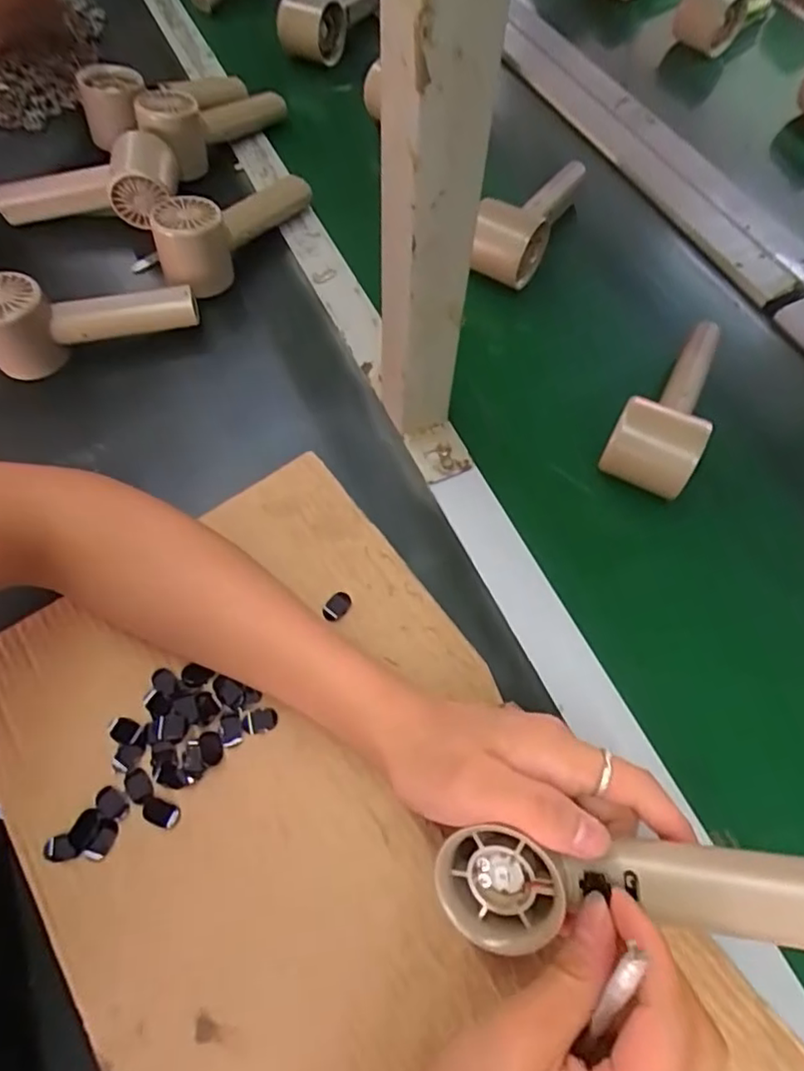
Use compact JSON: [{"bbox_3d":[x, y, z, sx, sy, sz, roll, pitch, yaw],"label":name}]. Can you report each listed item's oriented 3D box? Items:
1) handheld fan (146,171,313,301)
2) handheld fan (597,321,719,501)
[{"bbox_3d":[-0.153,-0.284,0.564,0.060,0.076,0.163,30,67,14],"label":"handheld fan"},{"bbox_3d":[0.203,-0.101,0.455,0.058,0.061,0.153,27,66,13],"label":"handheld fan"}]

